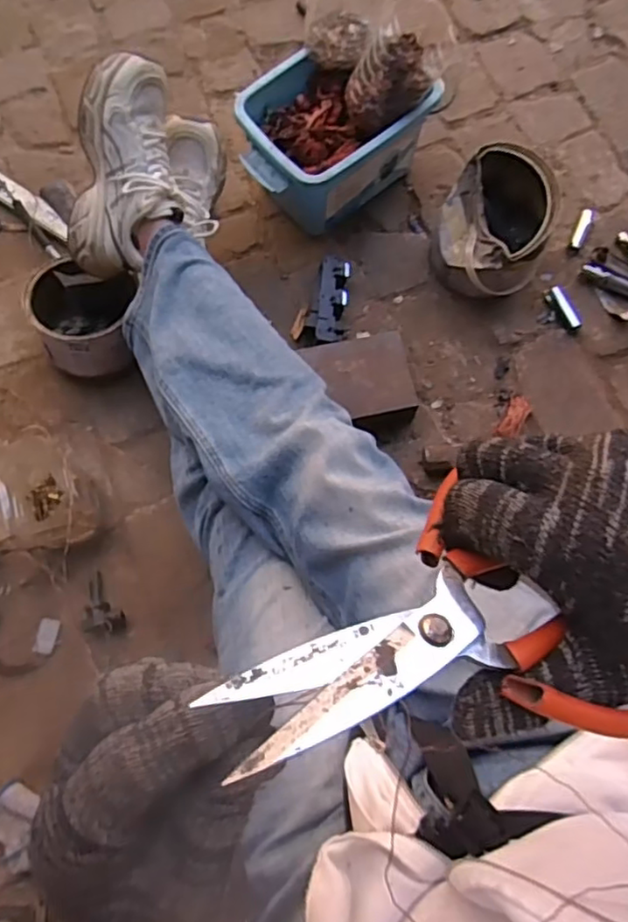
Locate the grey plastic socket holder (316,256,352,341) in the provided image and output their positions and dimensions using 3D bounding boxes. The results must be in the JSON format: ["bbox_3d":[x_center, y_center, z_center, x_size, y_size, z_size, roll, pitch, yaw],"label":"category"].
[{"bbox_3d":[0.026,-0.230,0.911,0.047,0.051,0.131,4,77,2],"label":"grey plastic socket holder"}]

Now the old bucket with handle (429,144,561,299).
[{"bbox_3d":[0.258,-0.335,0.861,0.151,0.142,0.169,29,79,7],"label":"old bucket with handle"}]

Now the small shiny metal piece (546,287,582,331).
[{"bbox_3d":[0.365,-0.224,0.901,0.019,0.018,0.074,-25,78,-5],"label":"small shiny metal piece"}]

